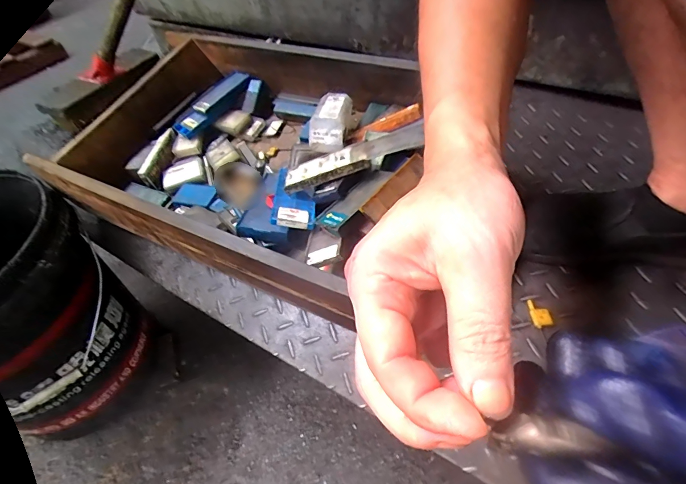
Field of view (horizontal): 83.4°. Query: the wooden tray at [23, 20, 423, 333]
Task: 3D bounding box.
[{"bbox_3d":[-0.131,-0.128,0.523,0.477,0.139,0.316,19,54,22],"label":"wooden tray"}]

